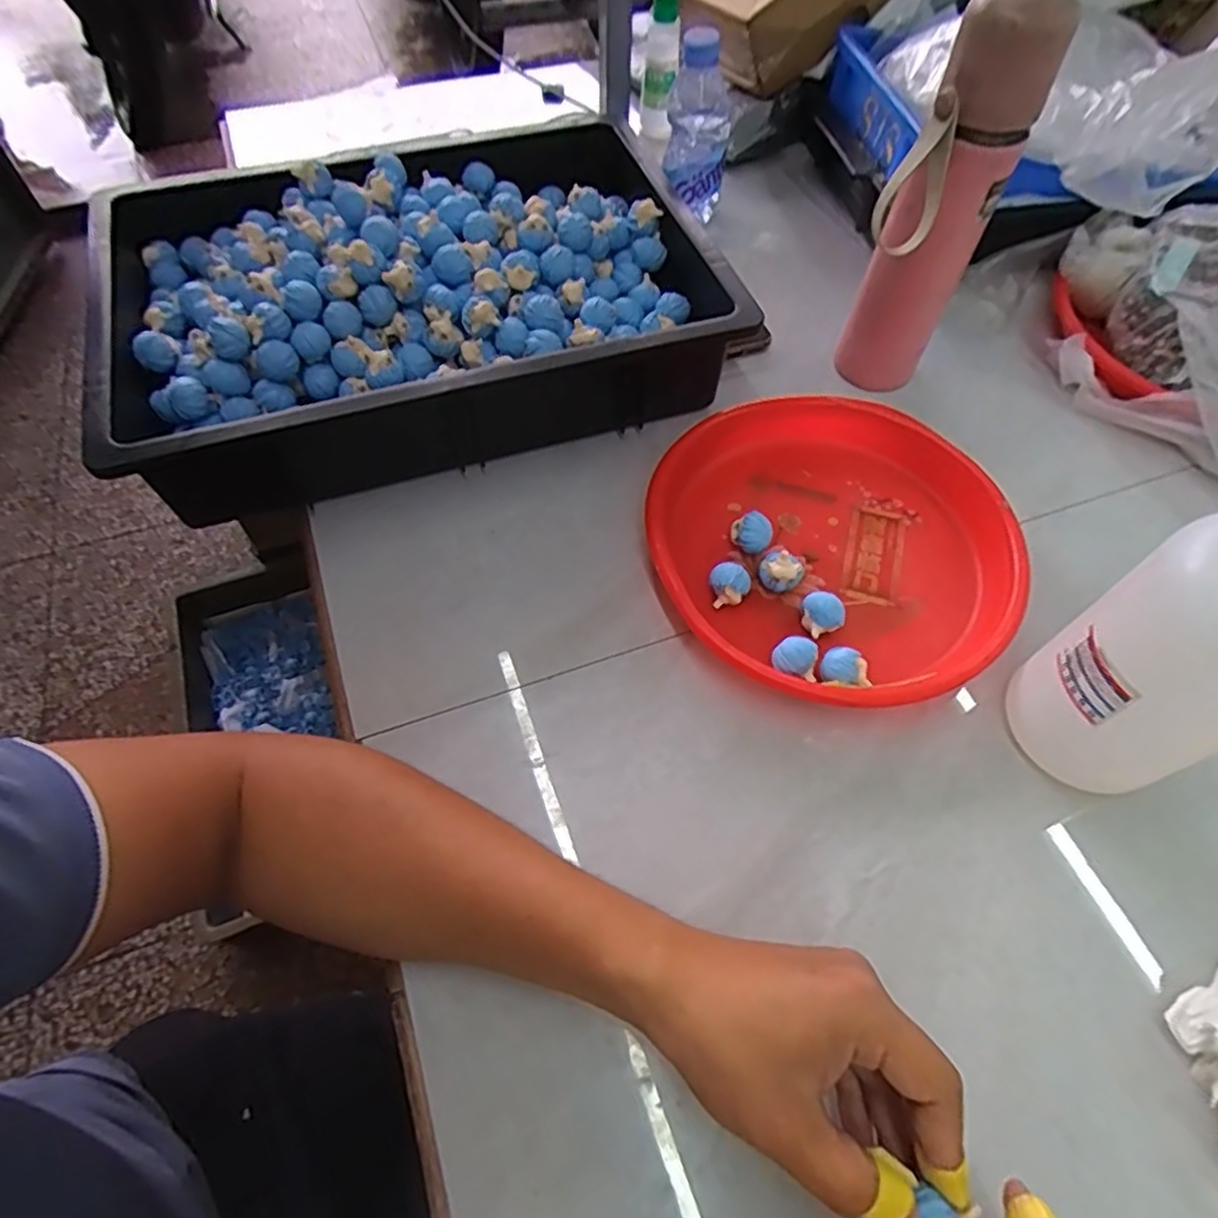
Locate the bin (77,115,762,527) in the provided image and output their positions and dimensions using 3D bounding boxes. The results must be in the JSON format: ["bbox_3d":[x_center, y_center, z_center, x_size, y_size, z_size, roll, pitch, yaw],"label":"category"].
[{"bbox_3d":[-0.152,-0.242,0.566,0.448,0.116,0.313,-19,60,-12],"label":"bin"}]

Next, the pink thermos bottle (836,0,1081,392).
[{"bbox_3d":[0.223,-0.262,0.496,0.064,0.263,0.059,37,65,20],"label":"pink thermos bottle"}]

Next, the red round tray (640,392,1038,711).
[{"bbox_3d":[0.155,-0.048,0.494,0.243,0.038,0.249,0,58,0],"label":"red round tray"}]

